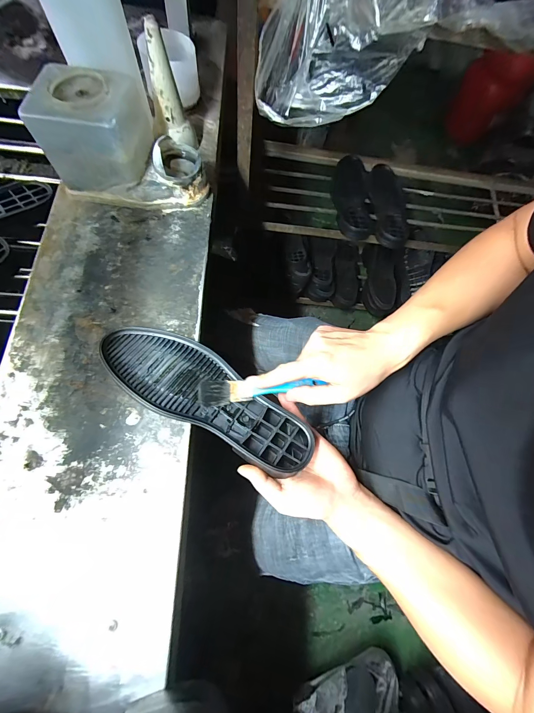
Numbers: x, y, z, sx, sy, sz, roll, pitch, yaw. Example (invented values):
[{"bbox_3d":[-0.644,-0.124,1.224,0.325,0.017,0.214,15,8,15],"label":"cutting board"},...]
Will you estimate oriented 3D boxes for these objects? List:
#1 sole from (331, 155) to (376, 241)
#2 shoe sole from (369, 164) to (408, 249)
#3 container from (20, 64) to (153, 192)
[{"bbox_3d":[0.240,-0.443,0.778,0.109,0.052,0.297,2,71,-6],"label":"sole"},{"bbox_3d":[0.347,-0.422,0.790,0.118,0.063,0.315,8,71,-4],"label":"shoe sole"},{"bbox_3d":[-0.229,-0.298,0.391,0.116,0.118,0.102,7,71,-3],"label":"container"}]

